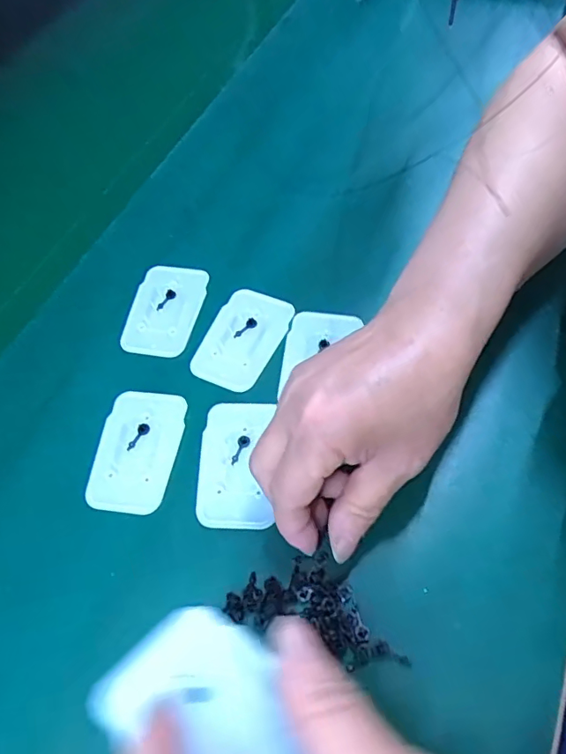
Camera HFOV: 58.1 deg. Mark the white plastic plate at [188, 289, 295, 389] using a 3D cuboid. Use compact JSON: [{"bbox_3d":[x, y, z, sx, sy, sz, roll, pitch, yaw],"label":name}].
[{"bbox_3d":[-0.025,-0.025,0.316,0.043,0.004,0.070,24,64,18],"label":"white plastic plate"}]

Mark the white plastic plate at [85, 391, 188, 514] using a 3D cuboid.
[{"bbox_3d":[-0.082,0.040,0.285,0.046,0.004,0.069,3,59,7],"label":"white plastic plate"}]

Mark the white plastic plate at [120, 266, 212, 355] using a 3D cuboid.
[{"bbox_3d":[-0.077,-0.045,0.332,0.044,0.004,0.068,7,60,9],"label":"white plastic plate"}]

